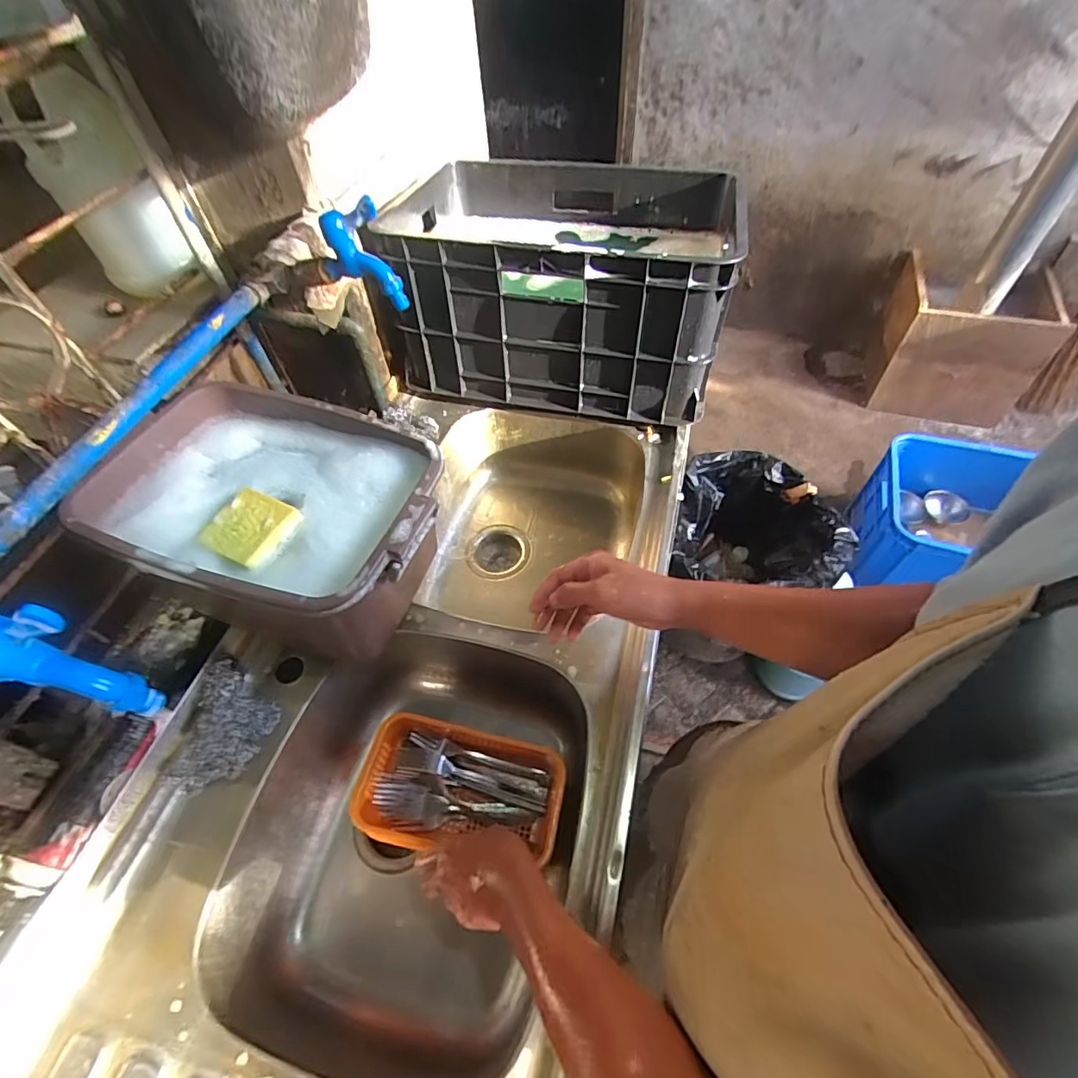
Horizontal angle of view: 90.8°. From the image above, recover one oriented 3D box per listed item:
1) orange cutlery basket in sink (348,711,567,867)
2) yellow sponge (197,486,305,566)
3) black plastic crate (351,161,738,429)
[{"bbox_3d":[-0.088,0.290,0.612,0.225,0.058,0.127,8,55,9],"label":"orange cutlery basket in sink"},{"bbox_3d":[-0.298,-0.013,0.548,0.081,0.016,0.075,19,57,16],"label":"yellow sponge"},{"bbox_3d":[0.031,-0.429,0.877,0.521,0.244,0.355,11,55,11],"label":"black plastic crate"}]

